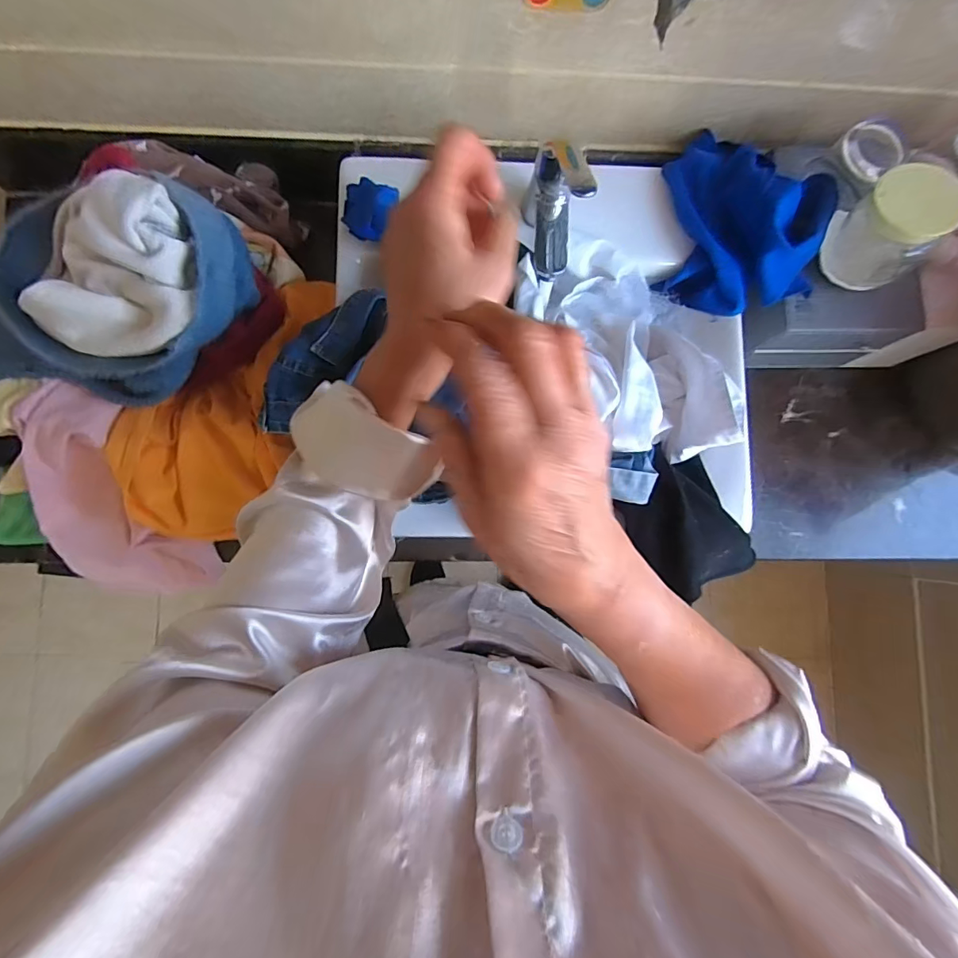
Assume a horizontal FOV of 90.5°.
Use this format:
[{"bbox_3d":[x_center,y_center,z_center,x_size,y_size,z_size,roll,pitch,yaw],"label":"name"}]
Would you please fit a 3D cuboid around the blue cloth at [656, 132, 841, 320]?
[{"bbox_3d":[0.295,-0.293,0.520,0.159,0.088,0.209,1,85,-3],"label":"blue cloth"}]

